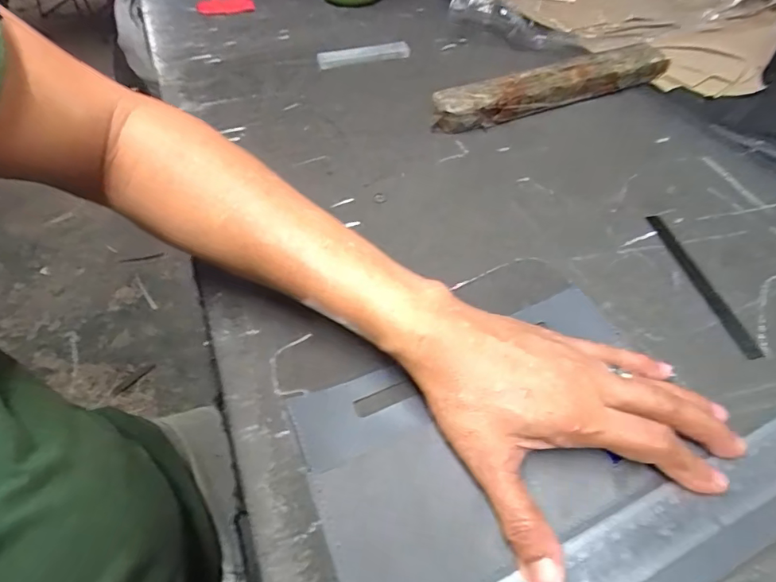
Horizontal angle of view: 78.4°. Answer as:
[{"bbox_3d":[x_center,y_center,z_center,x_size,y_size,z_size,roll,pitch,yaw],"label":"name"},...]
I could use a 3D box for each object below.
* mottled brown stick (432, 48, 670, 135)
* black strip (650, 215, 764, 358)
[{"bbox_3d":[0.169,-0.214,0.502,0.257,0.037,0.035,-16,51,-13],"label":"mottled brown stick"},{"bbox_3d":[0.229,-0.010,0.350,0.012,0.004,0.138,-6,50,-4],"label":"black strip"}]

